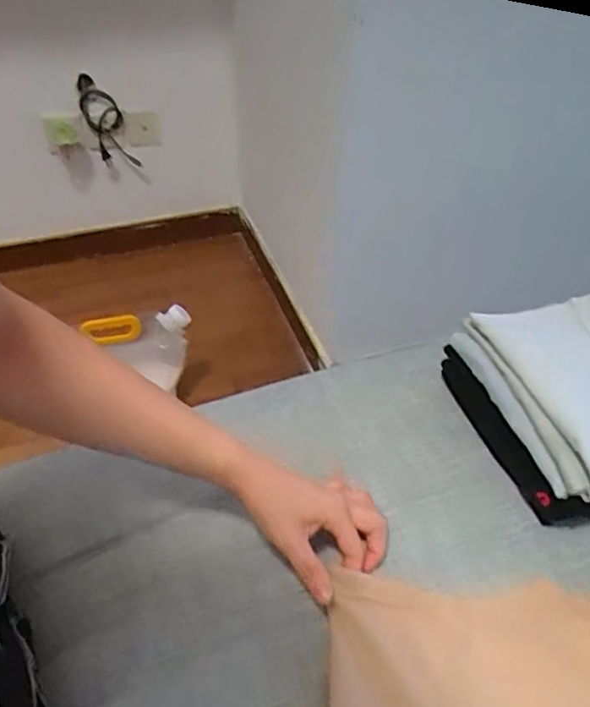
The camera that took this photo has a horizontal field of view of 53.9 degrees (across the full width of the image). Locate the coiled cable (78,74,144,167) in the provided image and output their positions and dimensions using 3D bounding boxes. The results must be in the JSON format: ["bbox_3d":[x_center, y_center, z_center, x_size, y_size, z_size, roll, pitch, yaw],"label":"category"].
[{"bbox_3d":[-0.465,-0.568,1.433,0.103,0.227,0.027,-7,43,-8],"label":"coiled cable"}]

